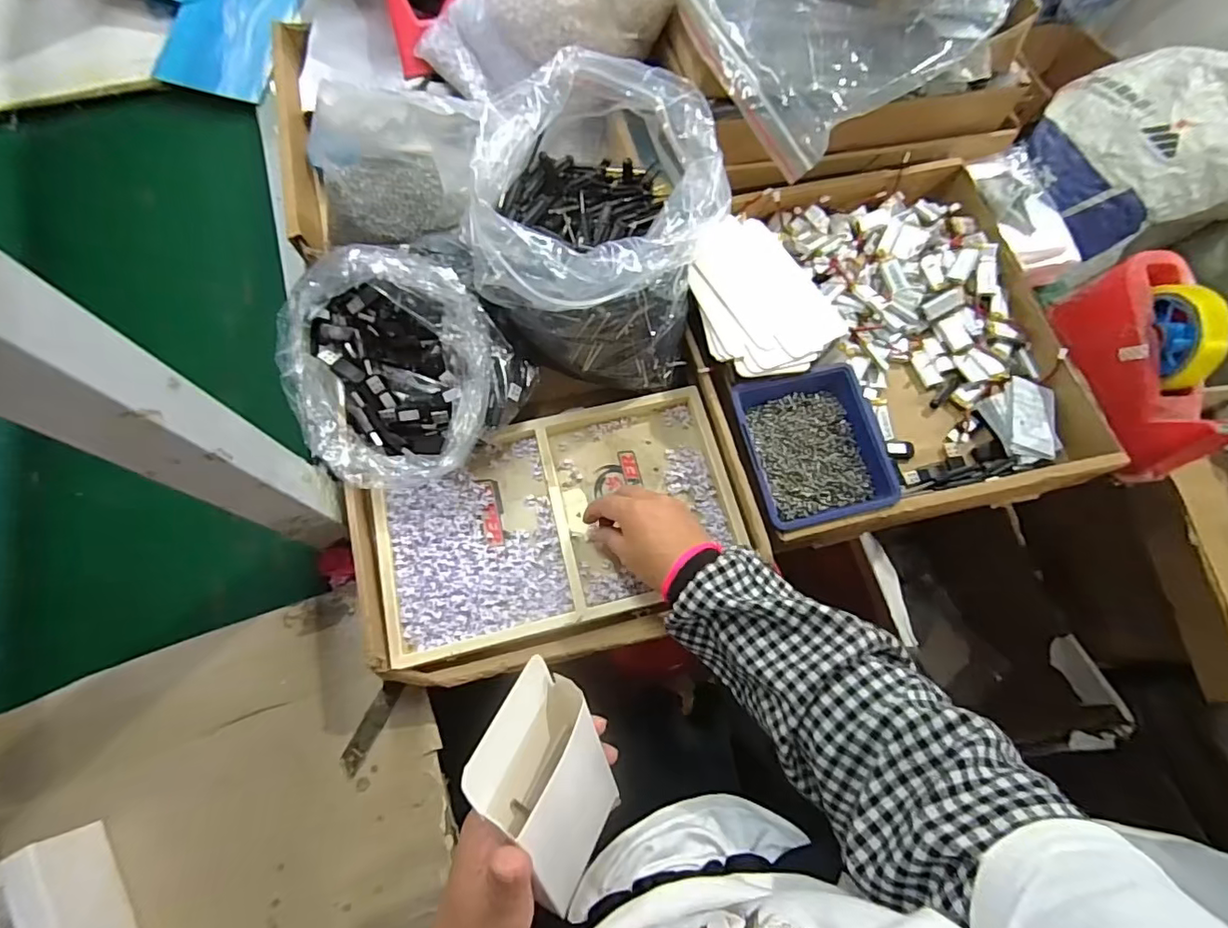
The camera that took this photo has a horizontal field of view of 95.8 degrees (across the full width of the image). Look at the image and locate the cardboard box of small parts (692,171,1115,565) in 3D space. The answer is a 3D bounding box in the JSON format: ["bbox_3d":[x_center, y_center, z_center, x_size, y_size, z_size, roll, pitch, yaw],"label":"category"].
[{"bbox_3d":[0.264,-0.130,0.561,0.364,0.082,0.375,-14,72,-6],"label":"cardboard box of small parts"}]

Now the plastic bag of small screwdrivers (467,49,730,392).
[{"bbox_3d":[-0.012,-0.197,0.495,0.194,0.197,0.199,4,71,0],"label":"plastic bag of small screwdrivers"}]

